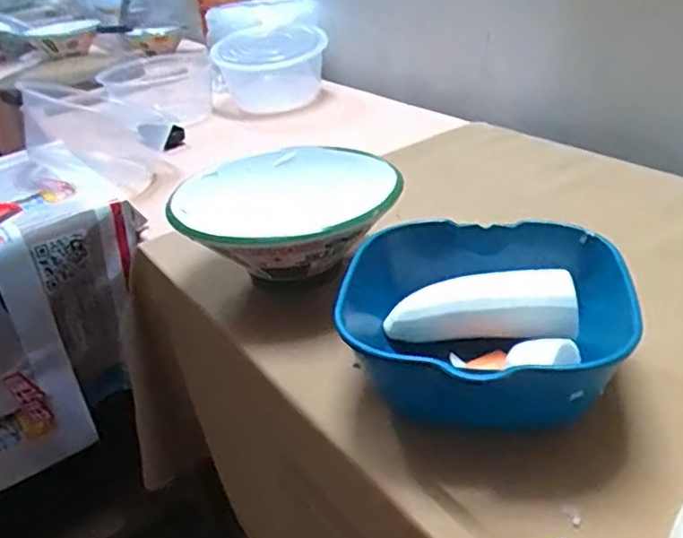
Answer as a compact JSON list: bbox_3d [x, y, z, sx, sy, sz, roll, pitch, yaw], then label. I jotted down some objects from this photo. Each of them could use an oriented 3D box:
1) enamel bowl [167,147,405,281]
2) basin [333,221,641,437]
[{"bbox_3d":[-0.061,-0.039,0.685,0.208,0.104,0.221,-5,30,3],"label":"enamel bowl"},{"bbox_3d":[0.110,0.041,0.534,0.213,0.085,0.213,1,31,12],"label":"basin"}]

